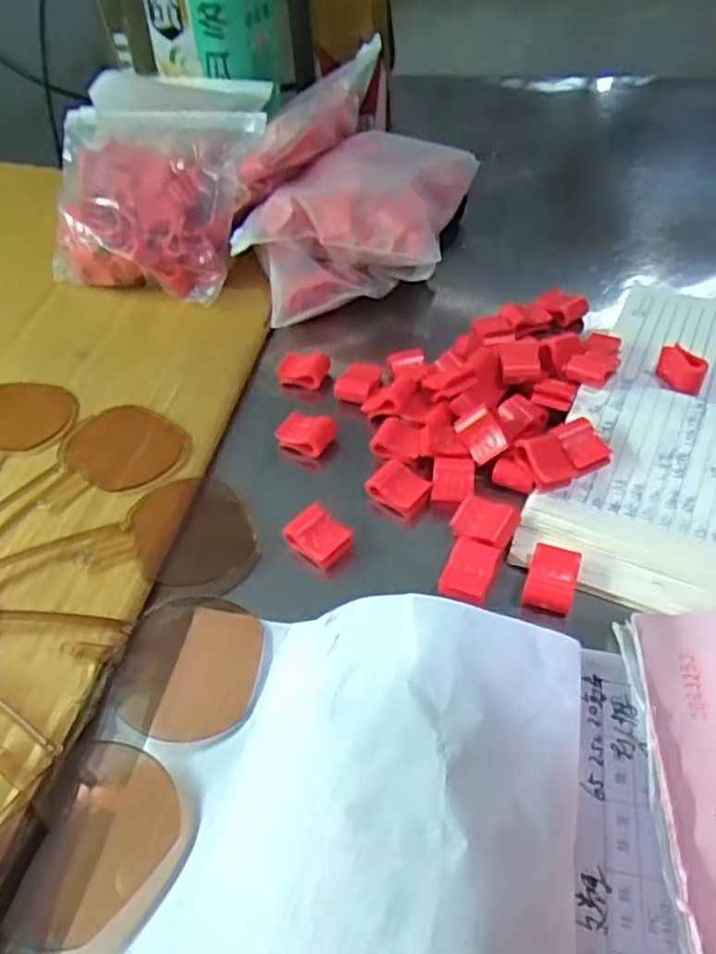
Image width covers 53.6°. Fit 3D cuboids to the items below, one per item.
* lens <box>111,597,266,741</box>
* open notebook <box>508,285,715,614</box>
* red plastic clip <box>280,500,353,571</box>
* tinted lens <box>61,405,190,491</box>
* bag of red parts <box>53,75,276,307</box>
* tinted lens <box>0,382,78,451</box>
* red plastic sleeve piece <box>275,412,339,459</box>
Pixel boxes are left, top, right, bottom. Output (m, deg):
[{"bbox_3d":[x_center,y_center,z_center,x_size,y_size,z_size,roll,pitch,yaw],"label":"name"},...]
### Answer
[{"bbox_3d":[-0.069,0.077,0.291,0.056,0.006,0.061,-2,46,2],"label":"lens"},{"bbox_3d":[0.199,-0.024,0.358,0.169,0.017,0.245,18,50,20],"label":"open notebook"},{"bbox_3d":[-0.018,0.029,0.331,0.028,0.013,0.025,30,55,29],"label":"red plastic clip"},{"bbox_3d":[-0.121,-0.017,0.370,0.061,0.004,0.054,19,51,21],"label":"tinted lens"},{"bbox_3d":[-0.138,-0.210,0.491,0.139,0.050,0.179,5,65,10],"label":"bag of red parts"},{"bbox_3d":[-0.190,-0.035,0.393,0.063,0.007,0.054,-1,46,3],"label":"tinted lens"},{"bbox_3d":[-0.027,-0.022,0.379,0.030,0.014,0.021,21,51,23],"label":"red plastic sleeve piece"}]

